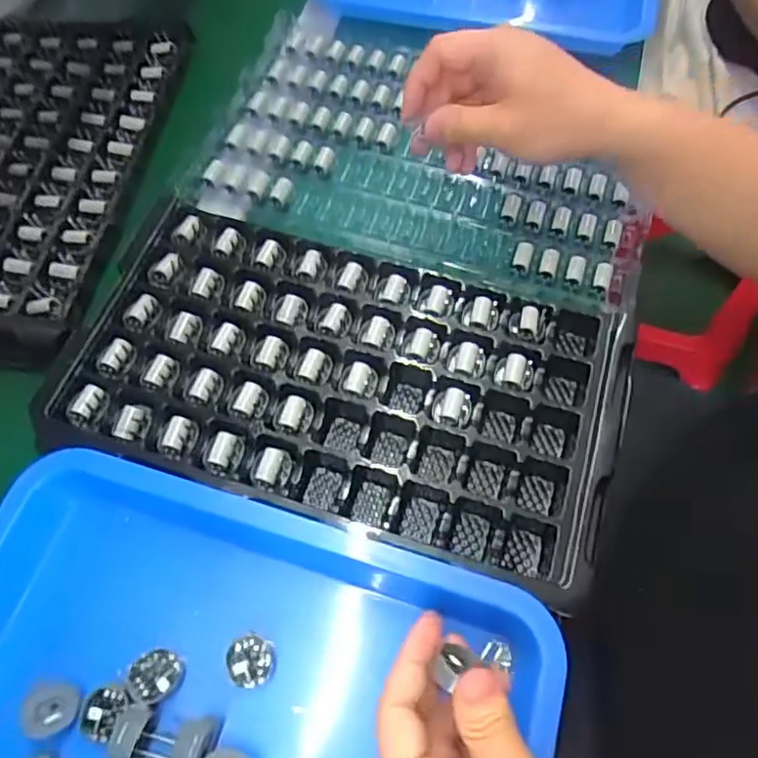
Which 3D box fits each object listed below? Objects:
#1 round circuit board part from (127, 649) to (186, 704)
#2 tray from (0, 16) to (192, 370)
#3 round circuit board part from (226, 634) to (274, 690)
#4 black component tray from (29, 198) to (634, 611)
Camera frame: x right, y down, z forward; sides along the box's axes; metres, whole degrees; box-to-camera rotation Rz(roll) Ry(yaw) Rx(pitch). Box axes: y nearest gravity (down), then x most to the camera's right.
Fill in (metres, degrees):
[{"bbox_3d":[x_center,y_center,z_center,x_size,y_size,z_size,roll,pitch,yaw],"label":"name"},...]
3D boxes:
[{"bbox_3d":[-0.124,0.164,0.333,0.028,0.007,0.026,-1,62,2],"label":"round circuit board part"},{"bbox_3d":[-0.303,-0.181,0.518,0.204,0.041,0.358,4,62,4],"label":"tray"},{"bbox_3d":[-0.072,0.160,0.339,0.023,0.015,0.026,7,63,6],"label":"round circuit board part"},{"bbox_3d":[-0.026,0.000,0.408,0.351,0.043,0.191,15,64,10],"label":"black component tray"}]

